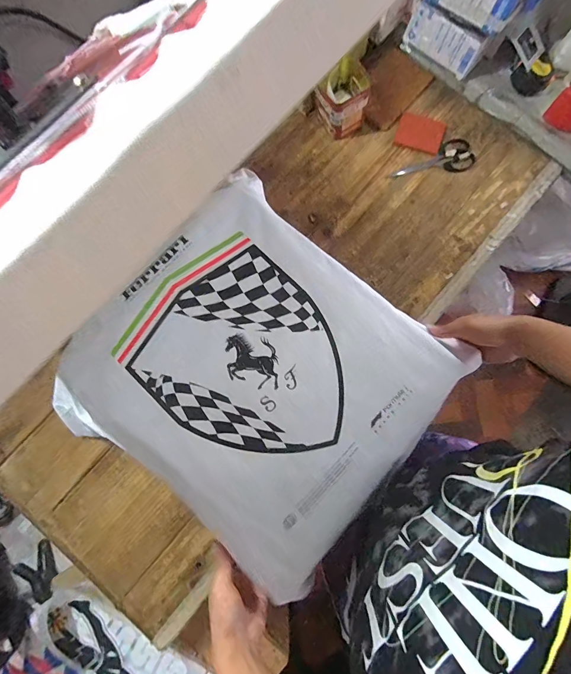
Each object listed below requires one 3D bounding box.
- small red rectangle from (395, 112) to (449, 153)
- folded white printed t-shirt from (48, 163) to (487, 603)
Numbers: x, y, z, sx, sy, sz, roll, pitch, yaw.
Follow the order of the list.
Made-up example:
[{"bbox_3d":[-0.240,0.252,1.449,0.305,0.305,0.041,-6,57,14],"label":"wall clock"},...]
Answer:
[{"bbox_3d":[0.278,-0.420,0.733,0.093,0.010,0.080,19,79,3],"label":"small red rectangle"},{"bbox_3d":[-0.036,0.047,0.517,0.459,0.023,0.419,38,80,7],"label":"folded white printed t-shirt"}]

